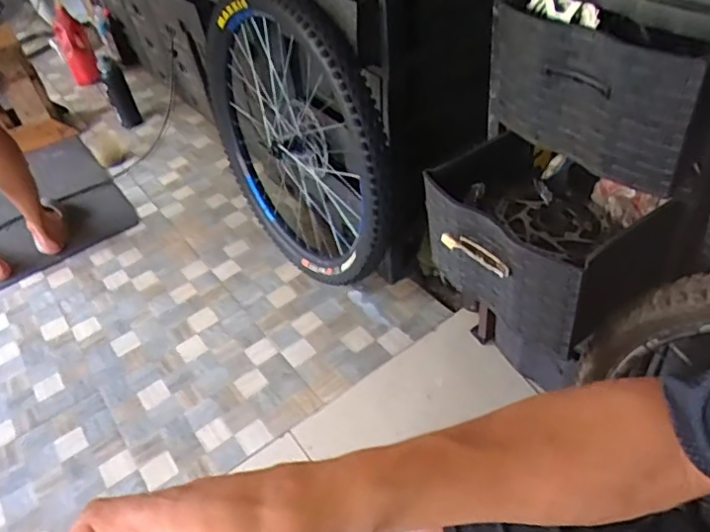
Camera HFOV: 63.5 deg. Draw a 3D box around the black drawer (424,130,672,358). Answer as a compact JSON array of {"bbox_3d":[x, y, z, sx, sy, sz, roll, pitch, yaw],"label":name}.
[{"bbox_3d":[0.265,-0.051,0.870,0.227,0.174,0.285,-36,50,-25],"label":"black drawer"}]

